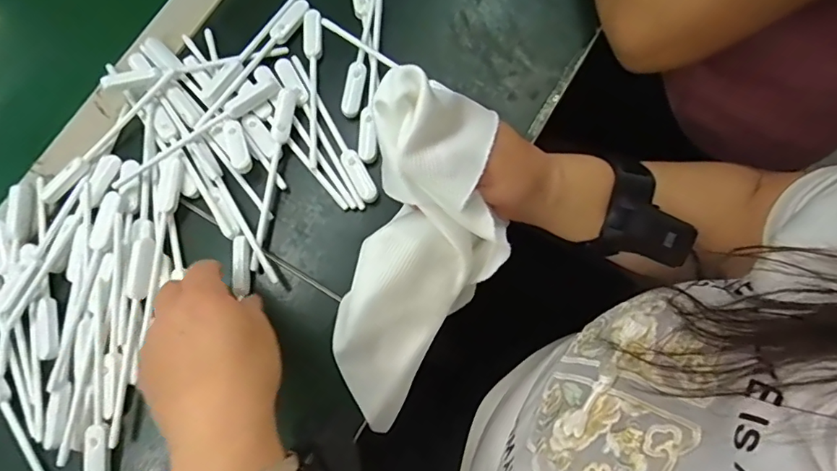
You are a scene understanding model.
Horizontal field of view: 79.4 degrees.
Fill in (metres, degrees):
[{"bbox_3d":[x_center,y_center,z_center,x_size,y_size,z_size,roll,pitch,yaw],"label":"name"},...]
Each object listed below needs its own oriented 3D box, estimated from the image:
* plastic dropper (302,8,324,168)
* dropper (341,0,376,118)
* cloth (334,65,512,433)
[{"bbox_3d":[-0.086,-0.121,0.404,0.017,0.009,0.135,-1,76,1],"label":"plastic dropper"},{"bbox_3d":[-0.045,-0.163,0.412,0.017,0.011,0.141,8,76,4],"label":"dropper"},{"bbox_3d":[0.001,0.016,0.339,0.096,0.047,0.234,14,107,5],"label":"cloth"}]

